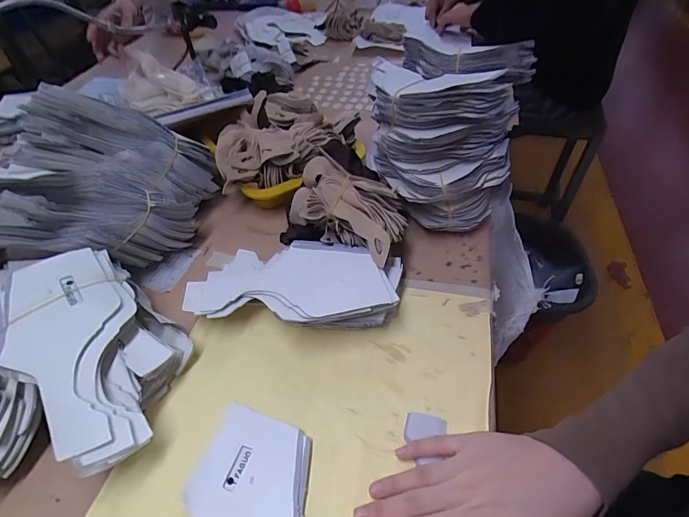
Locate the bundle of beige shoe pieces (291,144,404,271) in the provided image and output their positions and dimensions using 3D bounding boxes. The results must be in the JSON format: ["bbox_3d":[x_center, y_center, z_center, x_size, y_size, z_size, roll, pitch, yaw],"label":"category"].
[{"bbox_3d":[0.001,-0.065,0.452,0.147,0.043,0.089,23,54,23],"label":"bundle of beige shoe pieces"}]

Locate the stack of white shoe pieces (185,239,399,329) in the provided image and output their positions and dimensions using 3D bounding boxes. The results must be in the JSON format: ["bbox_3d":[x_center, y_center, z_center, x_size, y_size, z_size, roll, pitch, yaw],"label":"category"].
[{"bbox_3d":[-0.053,0.033,0.425,0.220,0.049,0.107,5,49,9],"label":"stack of white shoe pieces"}]

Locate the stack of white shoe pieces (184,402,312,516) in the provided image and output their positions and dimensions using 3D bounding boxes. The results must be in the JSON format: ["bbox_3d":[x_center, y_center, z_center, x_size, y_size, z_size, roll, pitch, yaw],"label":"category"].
[{"bbox_3d":[-0.081,0.213,0.290,0.093,0.006,0.191,0,48,5],"label":"stack of white shoe pieces"}]

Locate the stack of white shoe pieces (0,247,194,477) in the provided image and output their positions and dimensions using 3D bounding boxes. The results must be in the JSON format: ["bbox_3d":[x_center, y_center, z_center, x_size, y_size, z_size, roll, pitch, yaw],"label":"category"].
[{"bbox_3d":[-0.233,0.079,0.365,0.215,0.090,0.116,32,58,29],"label":"stack of white shoe pieces"}]

